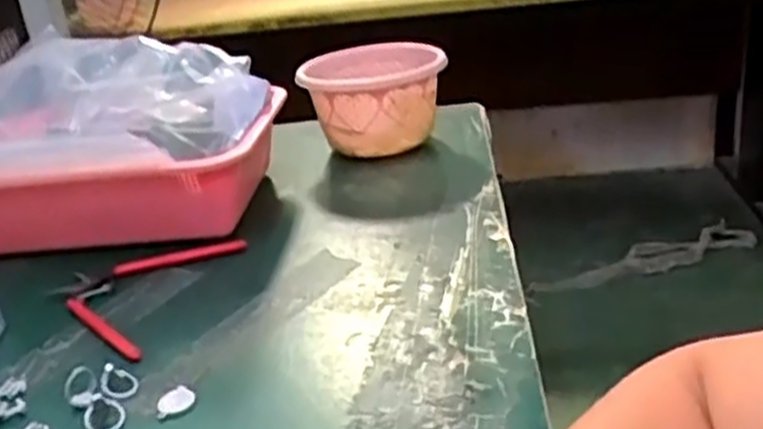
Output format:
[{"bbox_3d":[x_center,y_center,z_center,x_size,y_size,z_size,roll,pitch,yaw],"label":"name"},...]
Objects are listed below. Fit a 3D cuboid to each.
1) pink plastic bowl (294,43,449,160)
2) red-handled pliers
[{"bbox_3d":[-0.005,-0.106,0.792,0.137,0.097,0.115,-4,24,5],"label":"pink plastic bowl"},{"bbox_3d":[-0.186,0.054,0.588,0.112,0.013,0.147,3,26,21],"label":"red-handled pliers"}]

